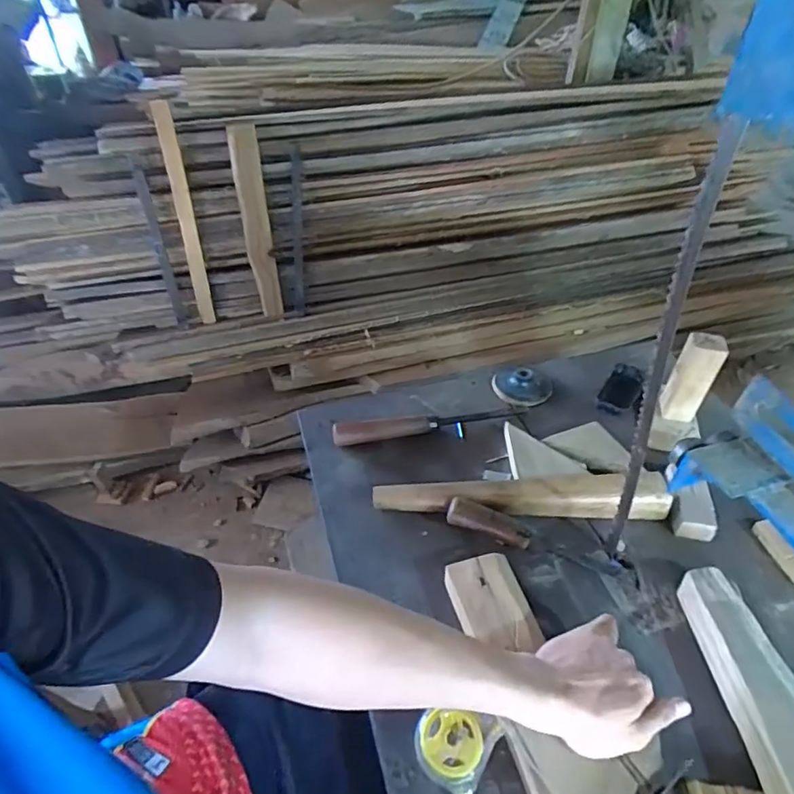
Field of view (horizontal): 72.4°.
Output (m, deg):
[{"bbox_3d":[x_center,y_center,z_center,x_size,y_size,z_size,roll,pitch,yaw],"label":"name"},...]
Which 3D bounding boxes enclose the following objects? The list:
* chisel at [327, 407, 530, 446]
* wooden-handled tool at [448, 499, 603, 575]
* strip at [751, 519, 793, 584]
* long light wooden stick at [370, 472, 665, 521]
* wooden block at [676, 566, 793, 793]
[{"bbox_3d":[0.049,0.034,0.775,0.280,0.022,0.036,-6,43,-8],"label":"chisel"},{"bbox_3d":[0.161,0.170,0.646,0.206,0.023,0.026,21,47,3],"label":"wooden-handled tool"},{"bbox_3d":[0.456,0.182,0.642,0.021,0.021,0.078,-12,44,-13],"label":"strip"},{"bbox_3d":[0.153,0.127,0.687,0.364,0.042,0.055,0,43,0],"label":"long light wooden stick"},{"bbox_3d":[0.347,0.284,0.514,0.071,0.052,0.246,-1,43,-1],"label":"wooden block"}]

